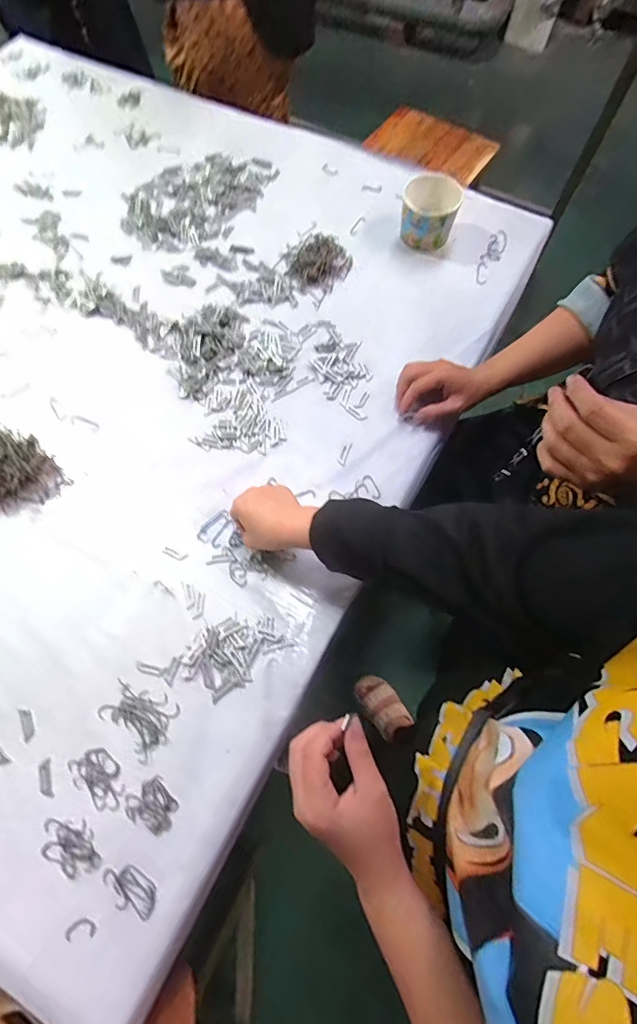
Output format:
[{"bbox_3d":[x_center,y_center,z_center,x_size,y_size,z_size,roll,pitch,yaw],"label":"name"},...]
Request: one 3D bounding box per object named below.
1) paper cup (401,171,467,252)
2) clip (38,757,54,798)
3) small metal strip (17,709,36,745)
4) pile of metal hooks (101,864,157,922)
[{"bbox_3d":[0.183,-0.488,0.738,0.092,0.068,0.090,0,68,1],"label":"paper cup"},{"bbox_3d":[-0.288,0.282,0.475,0.013,0.004,0.038,-19,69,-5],"label":"clip"},{"bbox_3d":[-0.321,0.234,0.495,0.013,0.004,0.039,-25,69,-8],"label":"small metal strip"},{"bbox_3d":[-0.183,0.366,0.438,0.058,0.004,0.031,28,71,11],"label":"pile of metal hooks"}]

